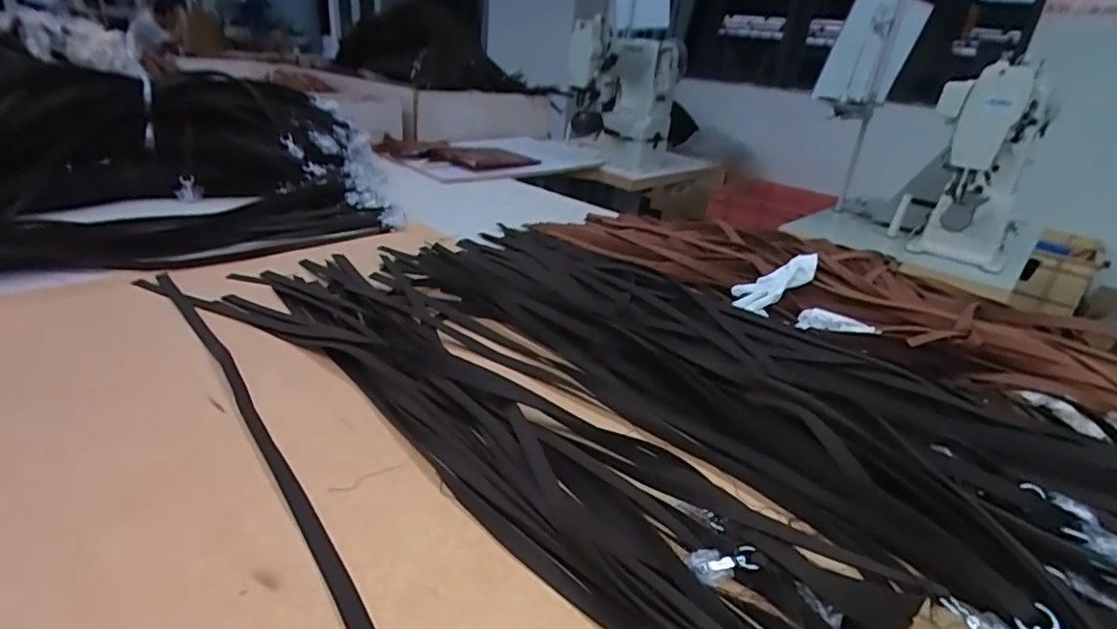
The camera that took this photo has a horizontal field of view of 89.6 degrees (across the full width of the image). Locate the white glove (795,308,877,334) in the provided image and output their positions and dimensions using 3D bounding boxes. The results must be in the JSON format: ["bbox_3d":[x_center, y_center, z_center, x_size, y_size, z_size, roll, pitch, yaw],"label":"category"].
[{"bbox_3d":[0.401,0.011,0.822,0.103,0.016,0.049,9,27,7],"label":"white glove"}]

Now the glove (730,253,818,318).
[{"bbox_3d":[0.352,-0.055,0.893,0.159,0.029,0.065,-29,35,-10],"label":"glove"}]

